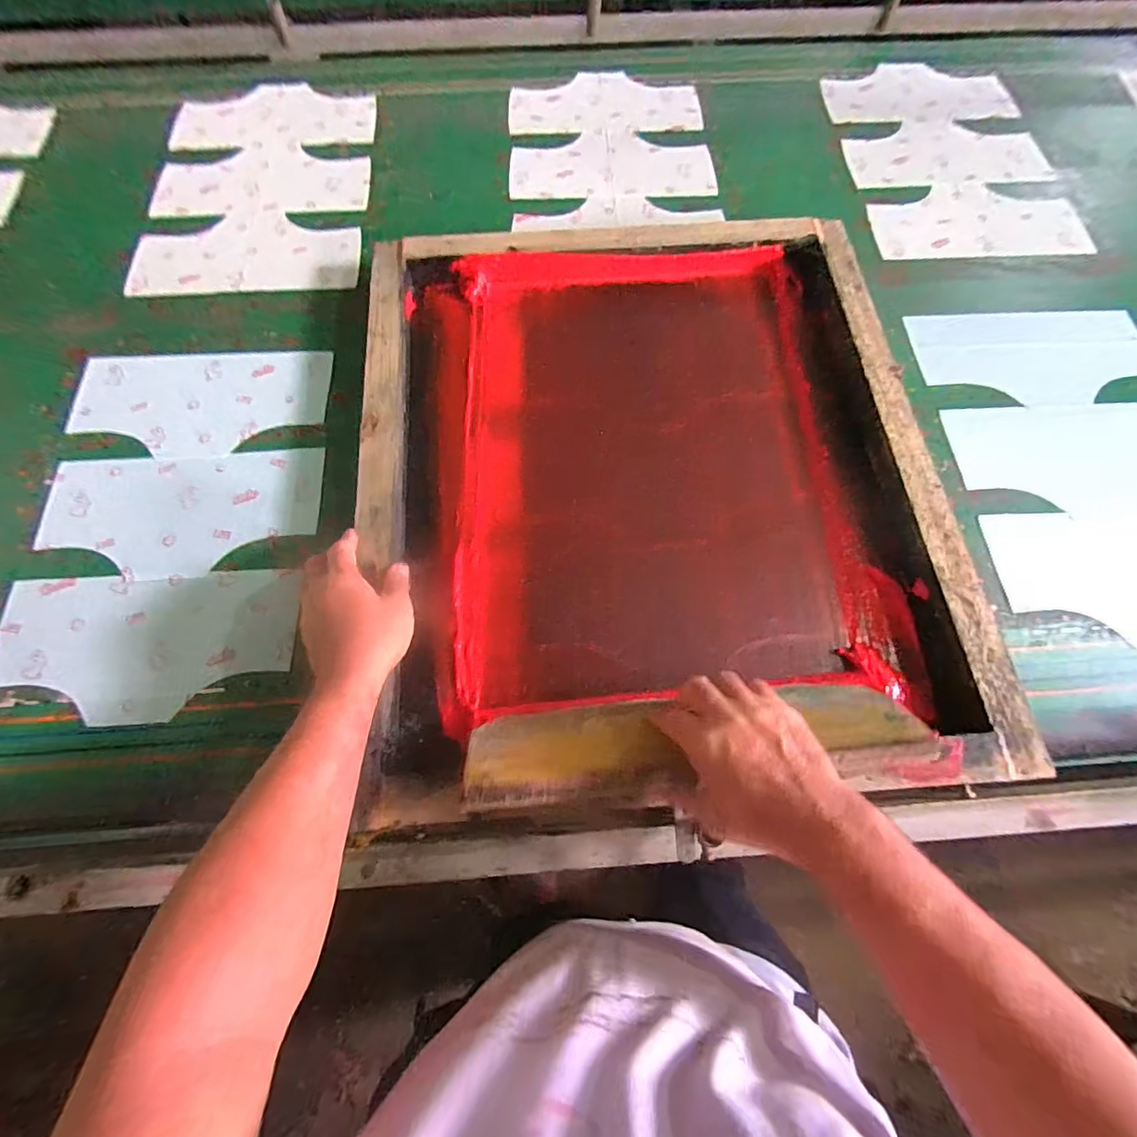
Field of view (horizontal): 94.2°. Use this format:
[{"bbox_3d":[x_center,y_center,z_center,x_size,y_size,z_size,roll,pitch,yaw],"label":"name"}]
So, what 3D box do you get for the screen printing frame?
[{"bbox_3d":[0.088,-0.114,0.603,0.614,0.073,0.716,-5,67,-2],"label":"screen printing frame"}]

